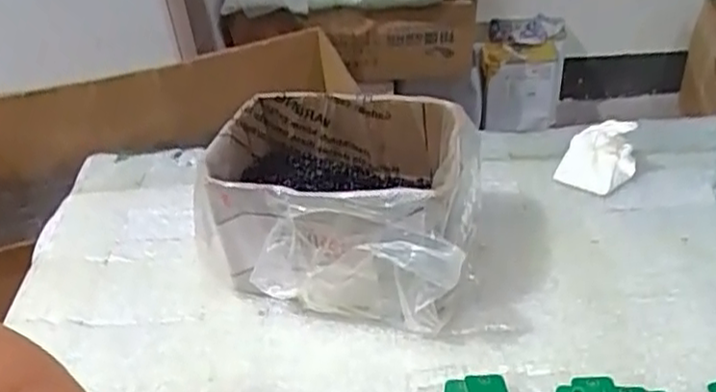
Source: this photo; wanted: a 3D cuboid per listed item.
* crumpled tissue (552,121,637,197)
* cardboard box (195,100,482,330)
[{"bbox_3d":[0.147,-0.027,0.437,0.043,0.033,0.032,13,42,19],"label":"crumpled tissue"},{"bbox_3d":[-0.006,0.004,0.383,0.133,0.080,0.103,7,41,12],"label":"cardboard box"}]

